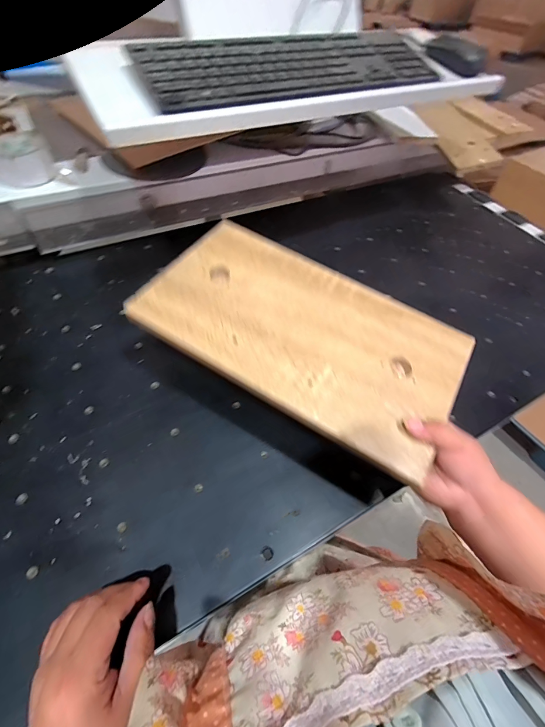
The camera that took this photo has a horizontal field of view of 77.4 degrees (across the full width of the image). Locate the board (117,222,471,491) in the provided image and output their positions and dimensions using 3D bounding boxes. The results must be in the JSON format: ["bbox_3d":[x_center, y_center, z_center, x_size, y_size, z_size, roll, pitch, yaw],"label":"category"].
[{"bbox_3d":[0.032,-0.045,0.397,0.358,0.027,0.199,27,57,14],"label":"board"}]

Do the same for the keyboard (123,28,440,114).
[{"bbox_3d":[0.033,-0.395,0.447,0.411,0.033,0.152,-19,58,-17],"label":"keyboard"}]

